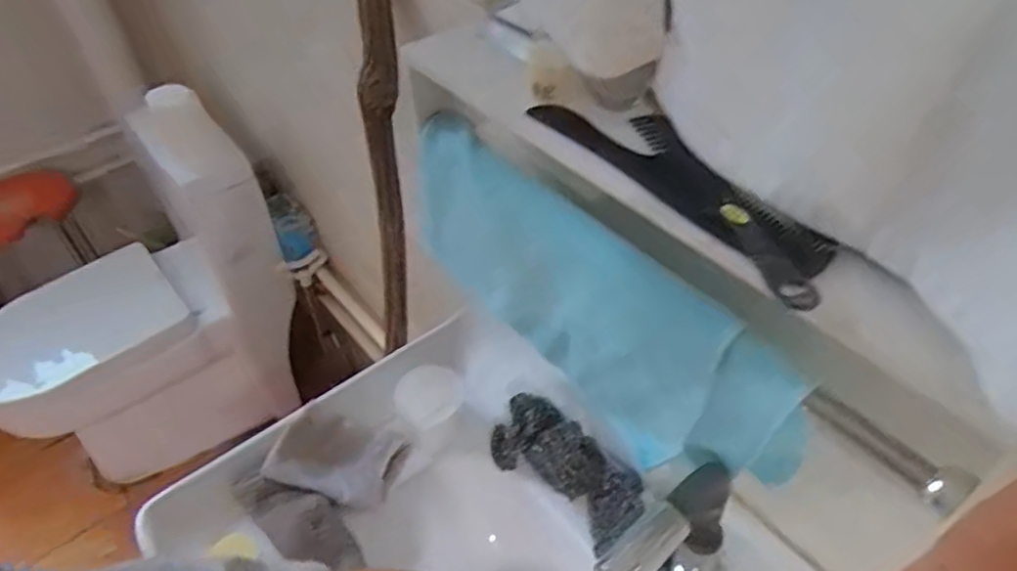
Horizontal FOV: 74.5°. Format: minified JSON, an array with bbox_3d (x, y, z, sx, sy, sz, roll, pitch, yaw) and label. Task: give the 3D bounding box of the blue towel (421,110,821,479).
[{"bbox_3d":[0.045,0.008,0.555,0.045,0.163,0.417,-32,51,-26],"label":"blue towel"}]

